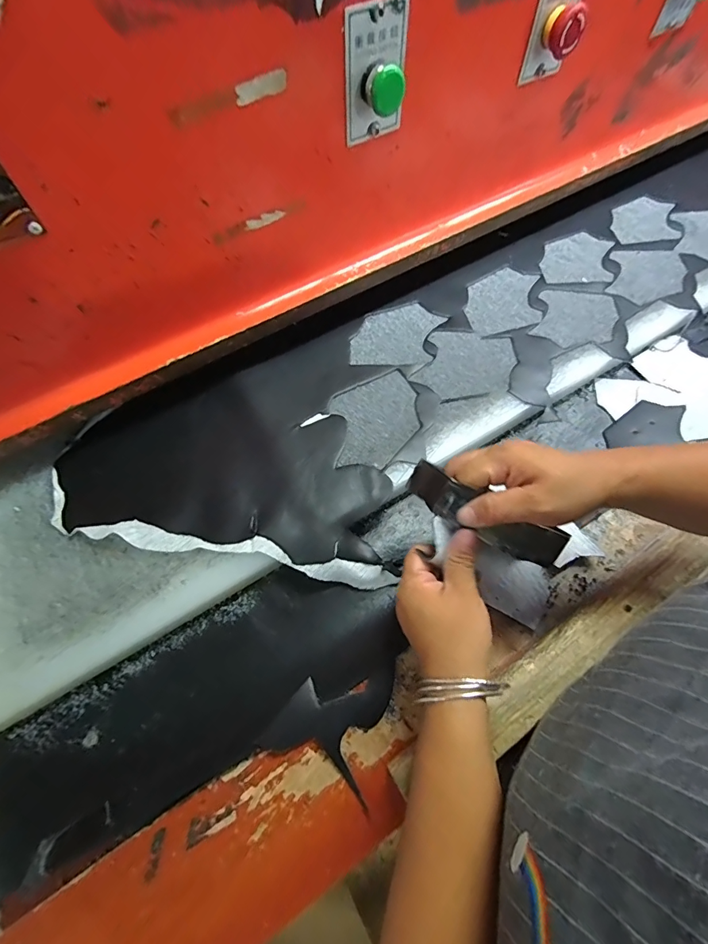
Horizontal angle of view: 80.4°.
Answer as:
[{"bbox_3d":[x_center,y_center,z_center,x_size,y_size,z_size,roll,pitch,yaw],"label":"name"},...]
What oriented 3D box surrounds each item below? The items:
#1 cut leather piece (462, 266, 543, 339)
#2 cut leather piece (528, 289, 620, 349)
[{"bbox_3d":[0.206,-0.237,0.576,0.123,0.004,0.104,-17,67,-9],"label":"cut leather piece"},{"bbox_3d":[0.299,-0.209,0.561,0.100,0.006,0.111,17,64,6],"label":"cut leather piece"}]

